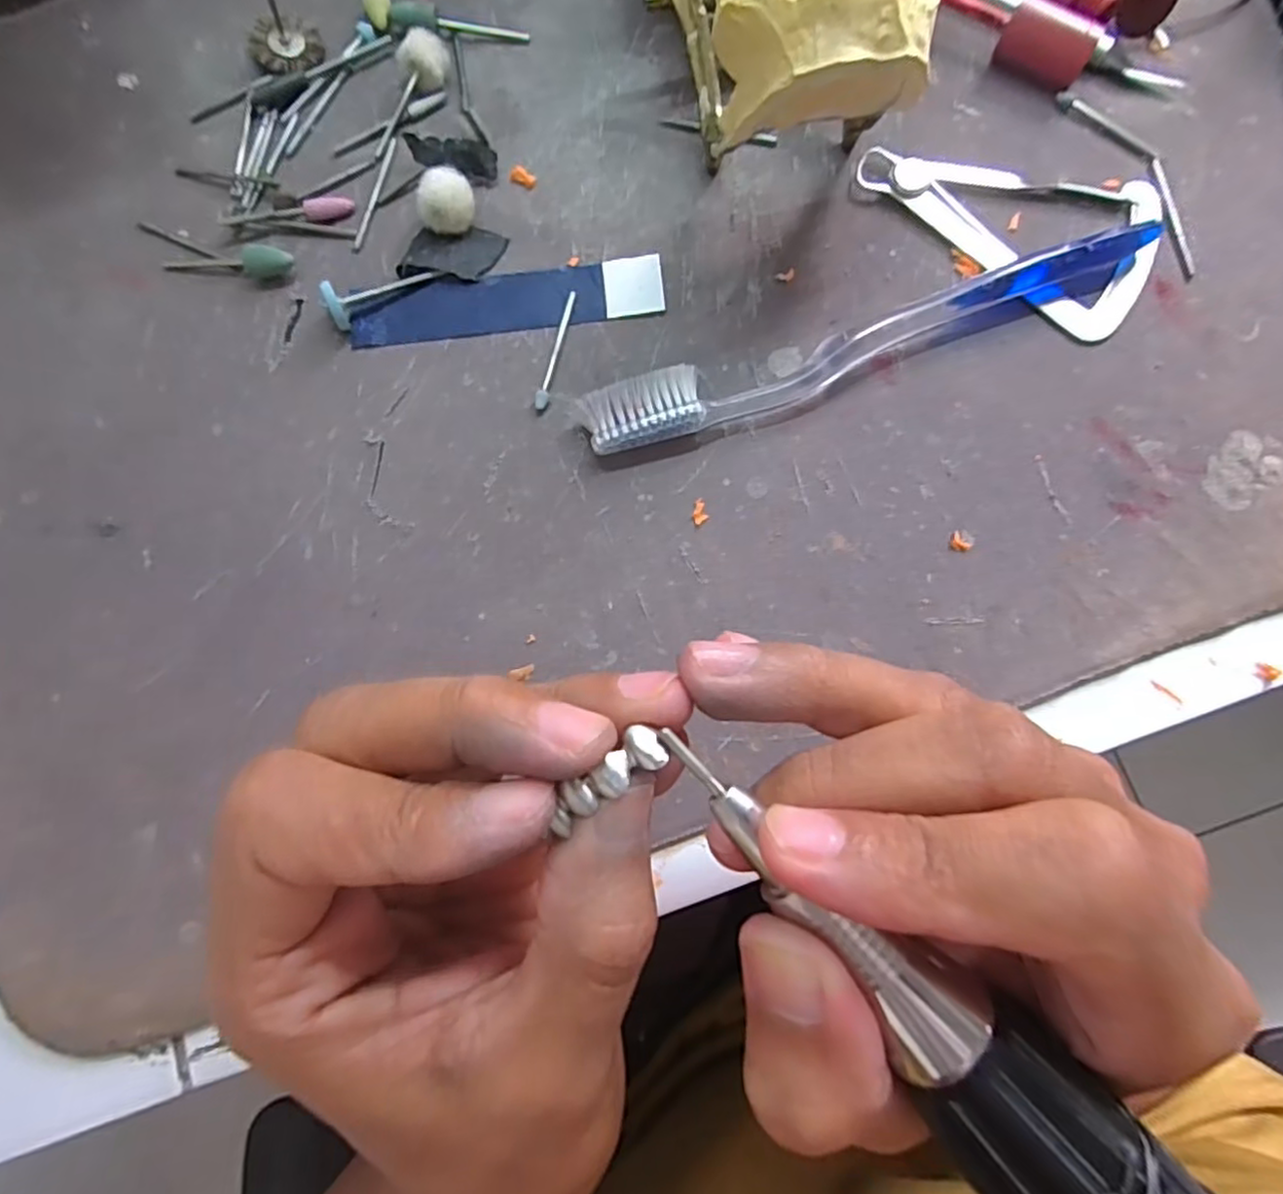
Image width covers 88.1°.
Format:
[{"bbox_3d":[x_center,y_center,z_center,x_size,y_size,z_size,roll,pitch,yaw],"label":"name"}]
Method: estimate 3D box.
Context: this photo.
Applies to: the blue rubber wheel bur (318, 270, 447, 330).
[{"bbox_3d":[-0.084,-0.100,0.216,0.037,0.011,0.010,-27,80,-17],"label":"blue rubber wheel bur"}]

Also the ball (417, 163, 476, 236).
[{"bbox_3d":[-0.064,-0.129,0.216,0.018,0.015,0.014,-23,80,-3],"label":"ball"}]

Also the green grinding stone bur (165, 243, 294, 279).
[{"bbox_3d":[-0.138,-0.112,0.220,0.045,0.009,0.008,7,80,2],"label":"green grinding stone bur"}]

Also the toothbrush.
[{"bbox_3d":[0.072,-0.079,0.208,0.185,0.013,0.019,-18,80,-2],"label":"toothbrush"}]

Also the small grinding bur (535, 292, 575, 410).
[{"bbox_3d":[-0.028,-0.080,0.214,0.004,0.004,0.042,12,80,3],"label":"small grinding bur"}]

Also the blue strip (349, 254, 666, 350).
[{"bbox_3d":[-0.044,-0.098,0.218,0.101,0.004,0.021,-7,80,0],"label":"blue strip"}]

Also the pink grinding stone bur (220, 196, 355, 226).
[{"bbox_3d":[-0.120,-0.130,0.225,0.044,0.005,0.007,-10,80,0],"label":"pink grinding stone bur"}]

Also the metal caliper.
[{"bbox_3d":[0.119,-0.116,0.218,0.097,0.005,0.057,10,80,3],"label":"metal caliper"}]

